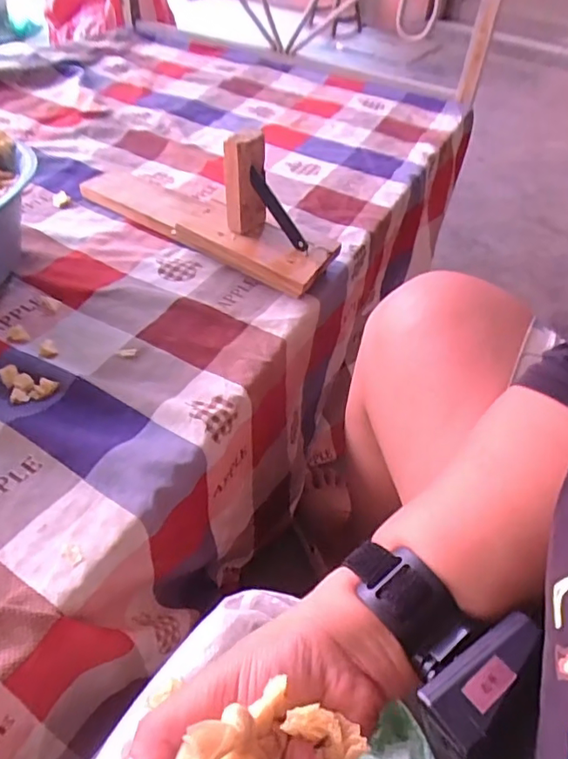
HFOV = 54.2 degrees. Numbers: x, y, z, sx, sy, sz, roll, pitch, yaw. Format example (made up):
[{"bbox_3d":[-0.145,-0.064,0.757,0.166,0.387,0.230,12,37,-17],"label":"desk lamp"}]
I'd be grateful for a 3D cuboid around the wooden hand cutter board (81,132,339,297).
[{"bbox_3d":[-0.094,-0.209,0.599,0.337,0.124,0.078,32,51,26],"label":"wooden hand cutter board"}]

